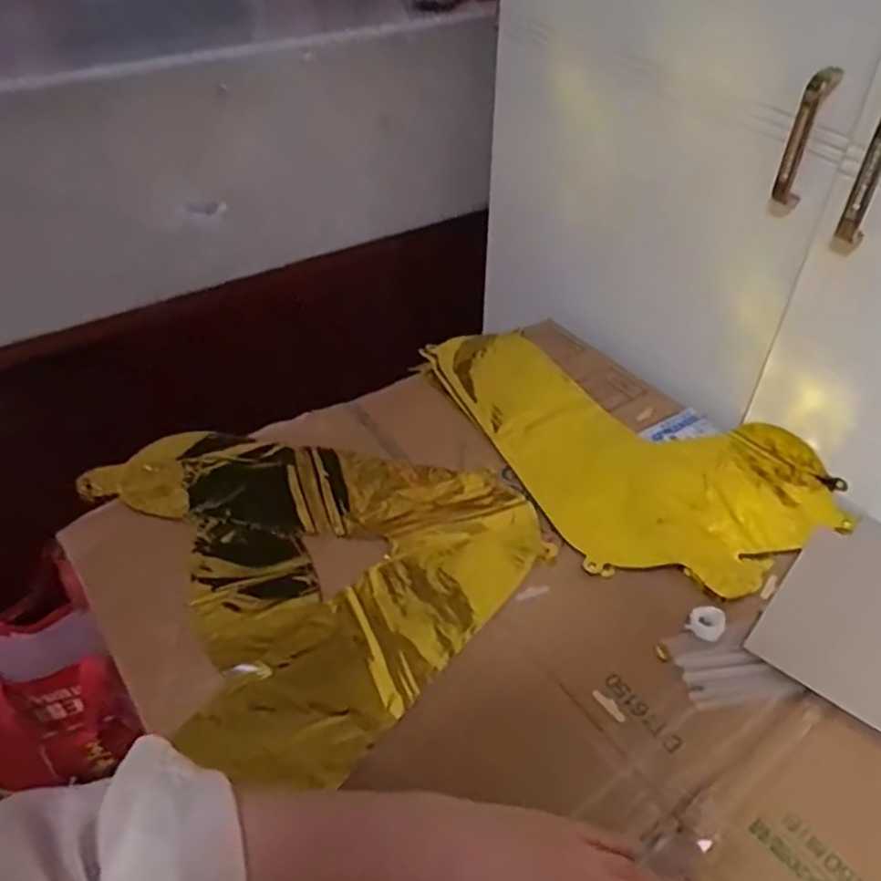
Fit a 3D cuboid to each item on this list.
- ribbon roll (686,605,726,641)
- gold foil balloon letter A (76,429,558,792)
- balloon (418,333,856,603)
[{"bbox_3d":[0.200,0.137,0.538,0.025,0.010,0.026,1,43,-1],"label":"ribbon roll"},{"bbox_3d":[-0.132,0.082,0.607,0.366,0.027,0.301,30,50,28],"label":"gold foil balloon letter A"},{"bbox_3d":[0.180,-0.013,0.711,0.260,0.010,0.389,-19,46,-21],"label":"balloon"}]

